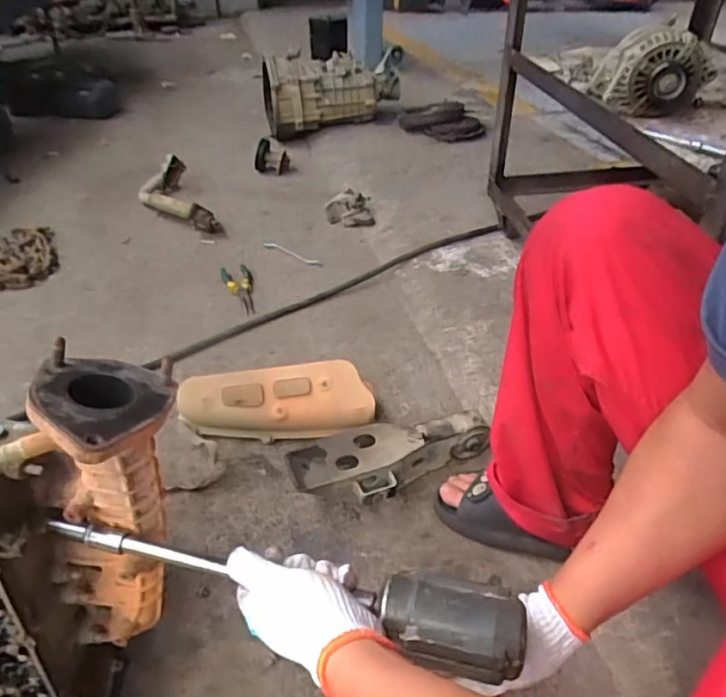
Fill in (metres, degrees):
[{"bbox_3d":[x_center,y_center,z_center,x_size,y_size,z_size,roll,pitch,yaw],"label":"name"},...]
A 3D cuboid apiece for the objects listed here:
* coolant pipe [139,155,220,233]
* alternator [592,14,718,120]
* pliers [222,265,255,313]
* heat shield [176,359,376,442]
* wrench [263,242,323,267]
[{"bbox_3d":[-0.551,-0.437,1.621,0.161,0.071,0.448,-17,41,-21],"label":"coolant pipe"},{"bbox_3d":[0.456,-0.437,0.879,0.165,0.115,0.112,12,39,15],"label":"alternator"},{"bbox_3d":[-0.287,-0.142,1.293,0.069,0.030,0.197,-8,39,-11],"label":"pliers"},{"bbox_3d":[-0.142,0.092,0.934,0.307,0.123,0.043,-7,3,-2],"label":"heat shield"},{"bbox_3d":[-0.179,-0.241,1.428,0.185,0.015,0.035,21,42,24],"label":"wrench"}]

